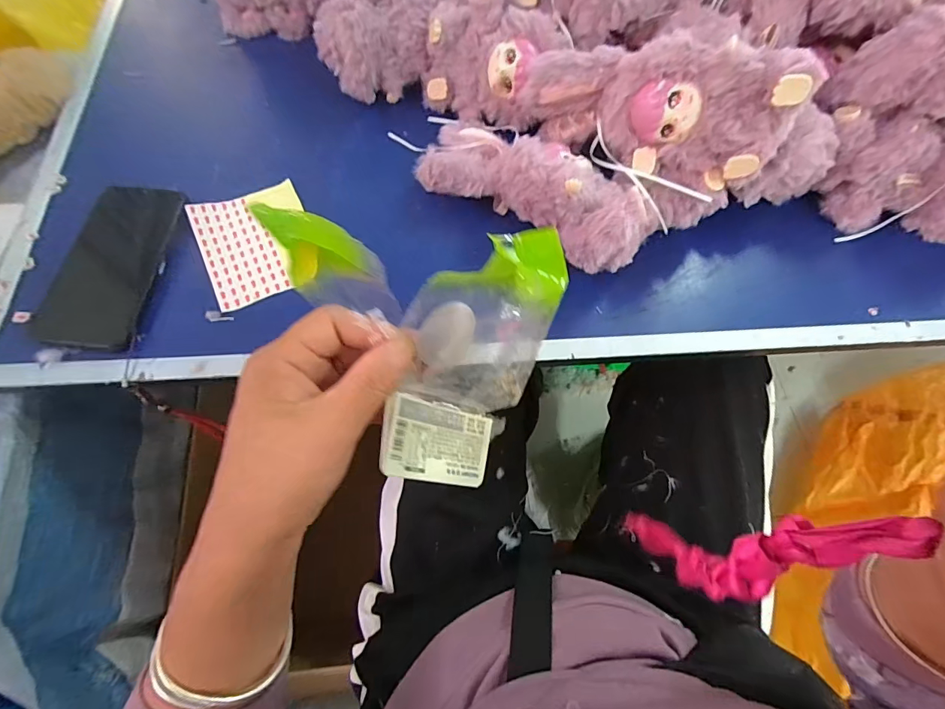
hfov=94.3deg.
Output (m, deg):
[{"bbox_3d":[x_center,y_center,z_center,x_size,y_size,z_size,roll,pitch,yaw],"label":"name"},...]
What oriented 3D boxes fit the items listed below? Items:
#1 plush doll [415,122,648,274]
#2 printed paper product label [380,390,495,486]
[{"bbox_3d":[0.055,-0.160,0.409,0.227,0.079,0.085,34,71,11],"label":"plush doll"},{"bbox_3d":[-0.017,0.048,0.239,0.072,0.004,0.041,22,69,-41],"label":"printed paper product label"}]

